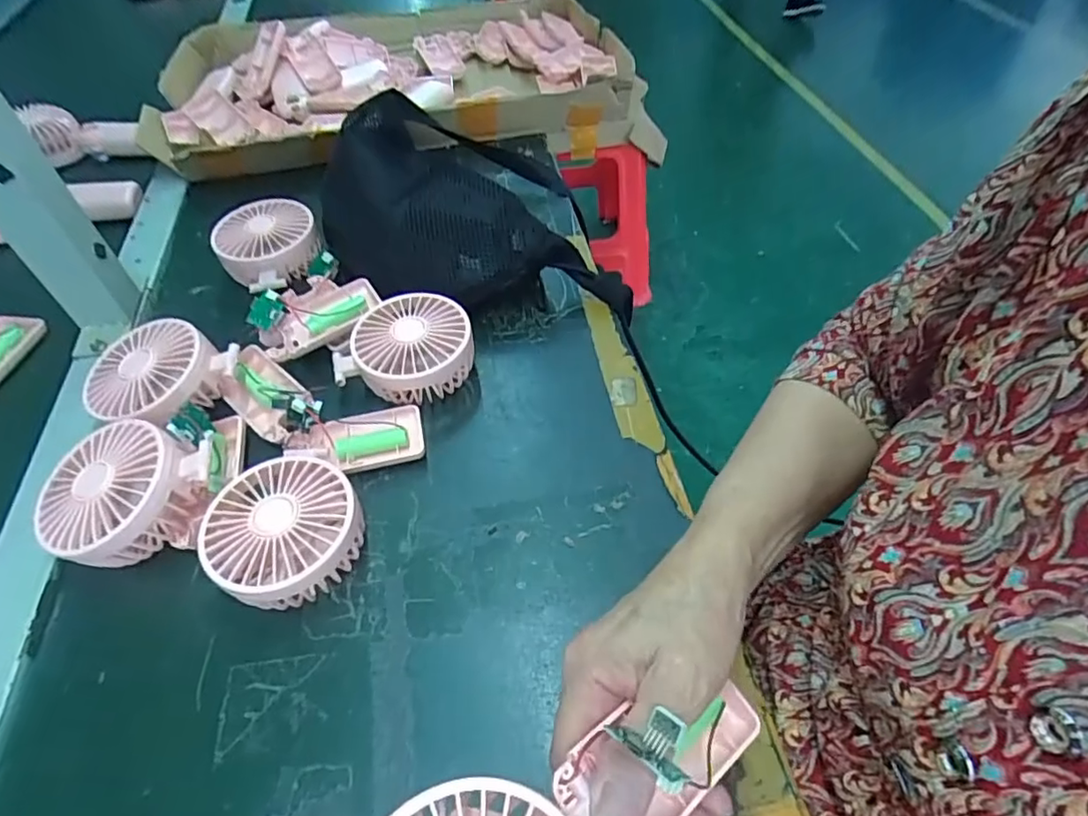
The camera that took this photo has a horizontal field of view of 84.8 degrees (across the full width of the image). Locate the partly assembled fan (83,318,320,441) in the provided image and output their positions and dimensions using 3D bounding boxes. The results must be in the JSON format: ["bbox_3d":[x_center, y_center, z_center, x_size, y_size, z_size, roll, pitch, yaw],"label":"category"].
[{"bbox_3d":[-0.237,-0.019,0.428,0.160,0.049,0.084,-1,51,1],"label":"partly assembled fan"}]

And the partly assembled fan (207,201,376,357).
[{"bbox_3d":[-0.215,-0.111,0.503,0.089,0.045,0.183,-31,56,-21],"label":"partly assembled fan"}]

